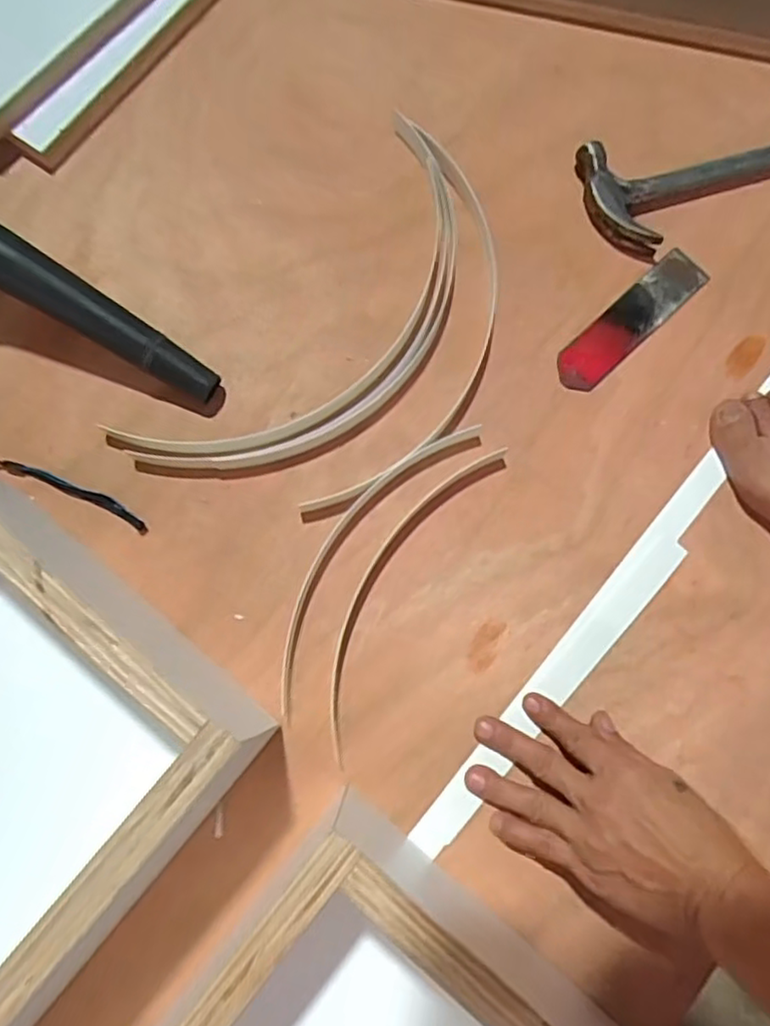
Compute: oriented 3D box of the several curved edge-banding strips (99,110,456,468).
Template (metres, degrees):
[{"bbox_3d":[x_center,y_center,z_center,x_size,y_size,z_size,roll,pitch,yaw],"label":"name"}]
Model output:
[{"bbox_3d":[-0.049,-0.143,0.537,0.147,0.025,0.358,43,82,7],"label":"several curved edge-banding strips"}]

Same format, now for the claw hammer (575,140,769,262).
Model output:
[{"bbox_3d":[0.315,-0.285,0.567,0.295,0.035,0.101,-11,79,-2],"label":"claw hammer"}]

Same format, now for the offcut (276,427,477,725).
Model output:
[{"bbox_3d":[-0.019,0.029,0.508,0.048,0.012,0.259,34,81,6],"label":"offcut"}]

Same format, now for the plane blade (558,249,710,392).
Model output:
[{"bbox_3d":[0.198,-0.156,0.546,0.150,0.006,0.039,-42,82,-8],"label":"plane blade"}]

